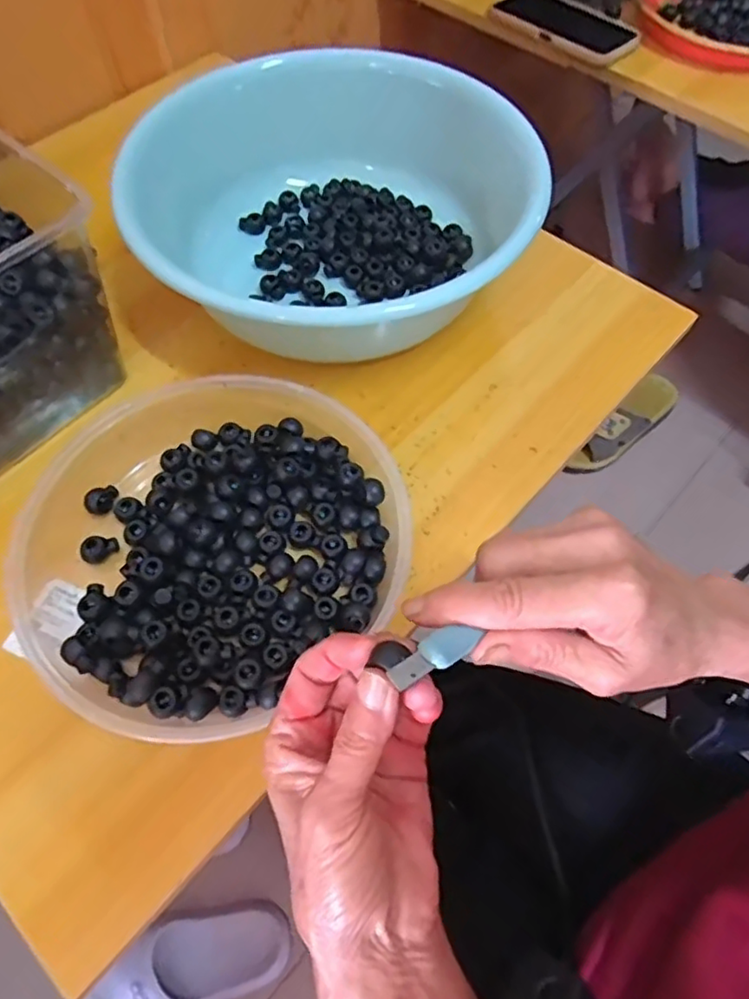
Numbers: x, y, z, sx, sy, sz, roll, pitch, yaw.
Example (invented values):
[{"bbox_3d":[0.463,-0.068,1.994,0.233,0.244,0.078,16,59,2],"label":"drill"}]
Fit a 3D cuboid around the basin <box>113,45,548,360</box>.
[{"bbox_3d":[-0.022,-0.213,0.466,0.265,0.119,0.250,0,62,-1],"label":"basin"}]

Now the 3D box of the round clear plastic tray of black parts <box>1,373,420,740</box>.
[{"bbox_3d":[-0.103,0.017,0.385,0.227,0.042,0.225,-33,67,-17],"label":"round clear plastic tray of black parts"}]

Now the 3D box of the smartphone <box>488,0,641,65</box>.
[{"bbox_3d":[0.213,-0.535,0.701,0.087,0.014,0.164,-40,69,-20],"label":"smartphone"}]

